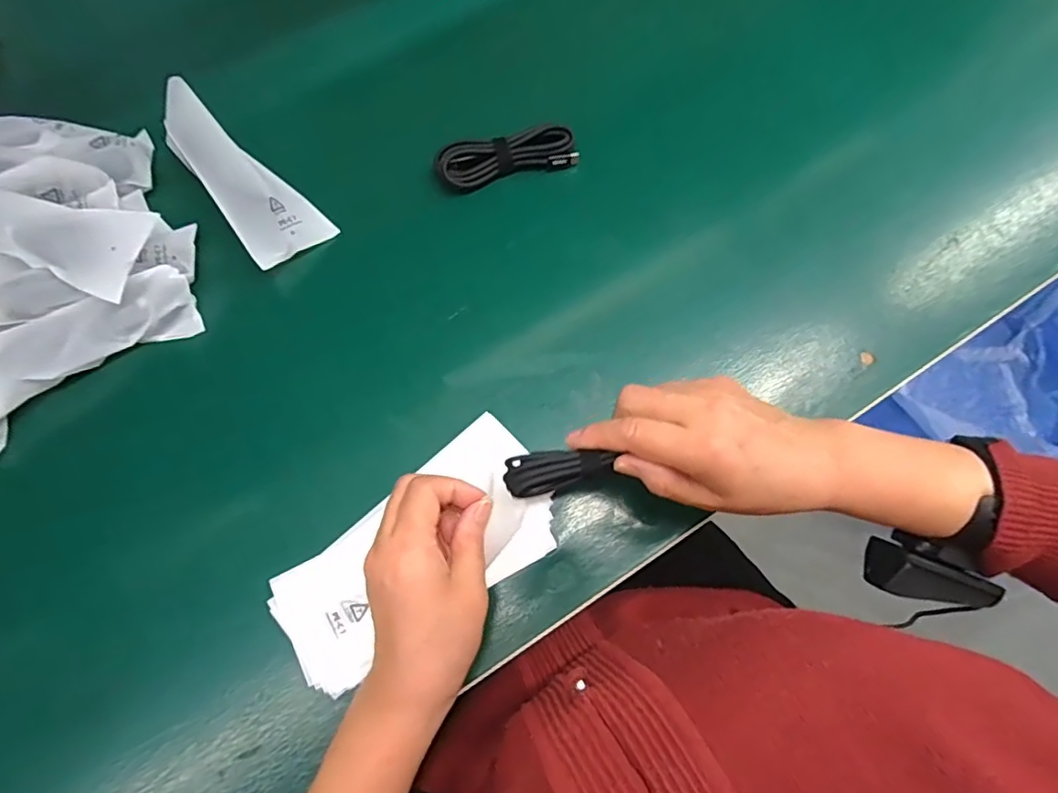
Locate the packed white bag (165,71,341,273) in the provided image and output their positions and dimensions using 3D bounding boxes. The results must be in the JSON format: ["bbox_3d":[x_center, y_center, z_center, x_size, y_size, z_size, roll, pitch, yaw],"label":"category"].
[{"bbox_3d":[-0.214,-0.166,0.415,0.060,0.039,0.152,-38,78,-11],"label":"packed white bag"}]

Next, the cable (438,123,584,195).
[{"bbox_3d":[-0.016,-0.187,0.437,0.108,0.014,0.034,-14,74,-4],"label":"cable"}]

